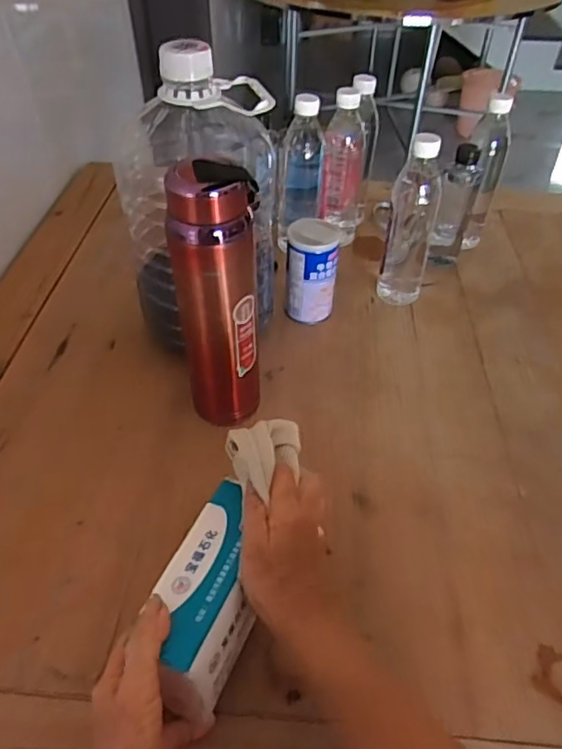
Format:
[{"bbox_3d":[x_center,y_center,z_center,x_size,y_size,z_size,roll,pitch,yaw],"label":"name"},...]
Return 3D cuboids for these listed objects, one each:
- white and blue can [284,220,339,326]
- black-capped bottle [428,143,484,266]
[{"bbox_3d":[0.040,-0.131,0.744,0.062,0.135,0.057,1,45,-1],"label":"white and blue can"},{"bbox_3d":[0.248,-0.234,0.818,0.051,0.171,0.066,17,47,15],"label":"black-capped bottle"}]

